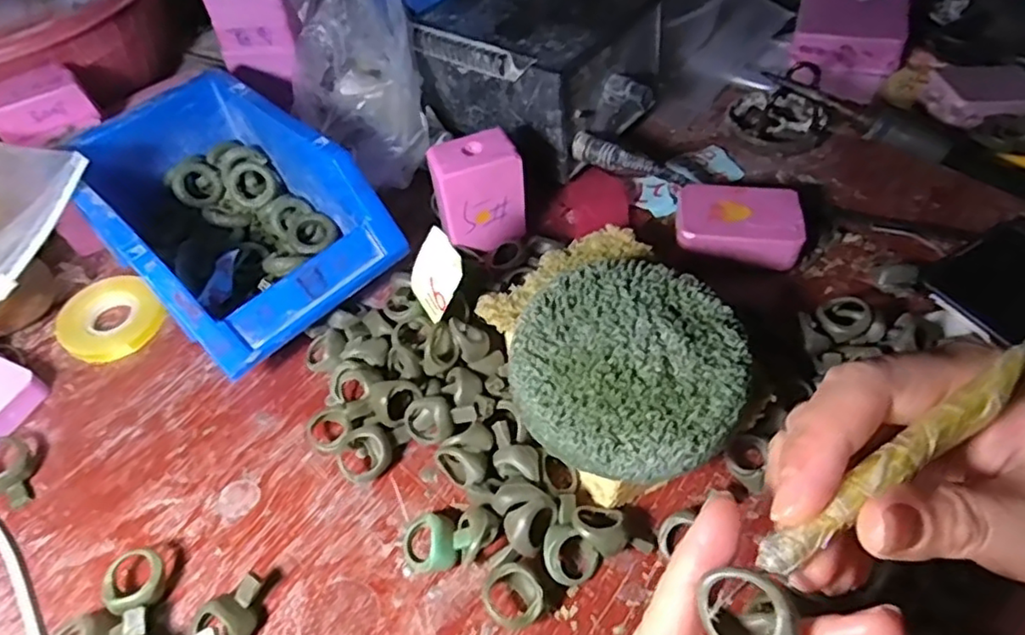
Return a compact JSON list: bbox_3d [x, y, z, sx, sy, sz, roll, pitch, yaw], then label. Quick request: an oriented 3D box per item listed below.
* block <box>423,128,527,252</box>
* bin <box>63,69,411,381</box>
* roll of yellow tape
[{"bbox_3d":[-0.021,-0.076,0.378,0.050,0.057,0.031,-12,53,-5],"label":"block"},{"bbox_3d":[-0.165,-0.057,0.376,0.173,0.078,0.118,36,63,26],"label":"bin"},{"bbox_3d":[-0.243,0.000,0.381,0.054,0.012,0.052,-2,53,2],"label":"roll of yellow tape"}]

